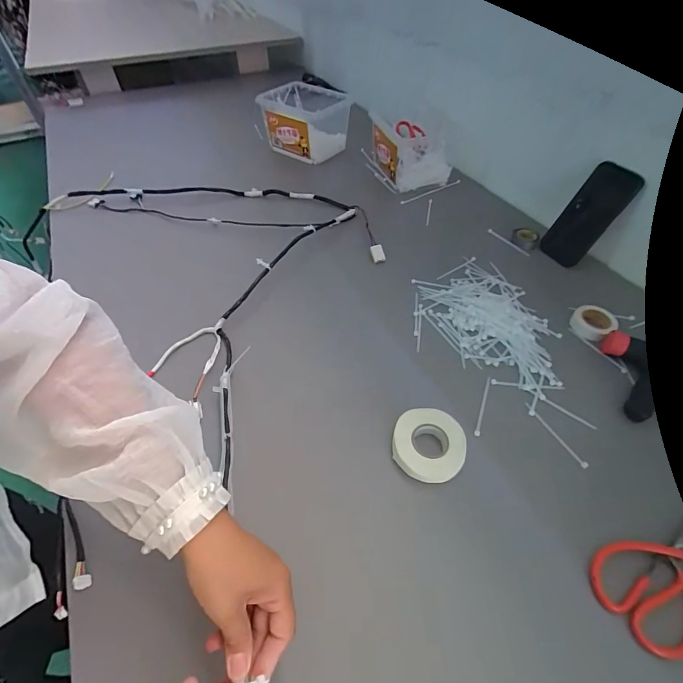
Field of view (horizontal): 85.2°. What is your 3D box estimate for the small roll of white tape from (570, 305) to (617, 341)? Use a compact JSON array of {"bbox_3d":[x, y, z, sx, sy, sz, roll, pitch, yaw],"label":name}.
[{"bbox_3d":[0.387,-0.030,0.572,0.056,0.021,0.059,0,50,0],"label":"small roll of white tape"}]

